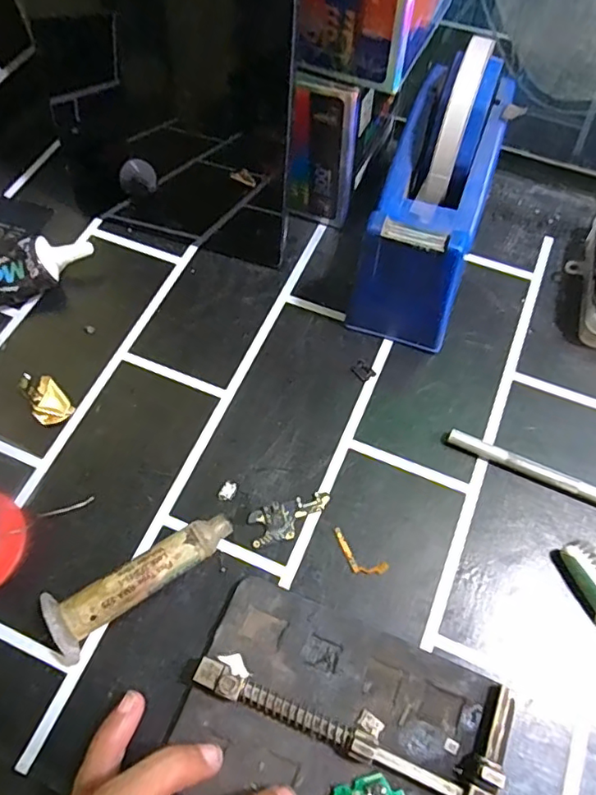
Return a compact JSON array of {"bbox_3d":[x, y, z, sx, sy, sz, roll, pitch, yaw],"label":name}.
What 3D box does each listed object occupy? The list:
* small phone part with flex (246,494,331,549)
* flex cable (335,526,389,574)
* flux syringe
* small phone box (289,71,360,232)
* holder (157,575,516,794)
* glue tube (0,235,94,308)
[{"bbox_3d":[-0.004,0.060,0.280,0.041,0.004,0.019,-14,63,-6],"label":"small phone part with flex"},{"bbox_3d":[0.028,0.077,0.271,0.031,0.004,0.013,34,66,17],"label":"flex cable"},{"bbox_3d":[-0.073,0.081,0.259,0.088,0.020,0.026,-36,67,-16],"label":"flux syringe"},{"bbox_3d":[0.013,-0.138,0.329,0.039,0.105,0.019,5,61,3],"label":"small phone box"},{"bbox_3d":[0.016,0.137,0.230,0.124,0.020,0.086,21,65,12],"label":"holder"},{"bbox_3d":[-0.176,-0.076,0.338,0.098,0.028,0.037,-18,63,-8],"label":"glue tube"}]

